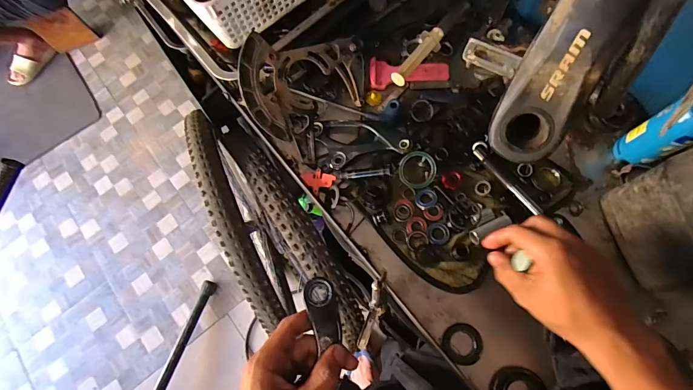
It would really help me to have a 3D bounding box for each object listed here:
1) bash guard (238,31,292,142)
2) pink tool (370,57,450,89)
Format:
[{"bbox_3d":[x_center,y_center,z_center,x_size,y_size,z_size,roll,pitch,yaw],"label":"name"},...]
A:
[{"bbox_3d":[-0.109,-0.140,0.495,0.058,0.017,0.138,-16,109,-5],"label":"bash guard"},{"bbox_3d":[0.096,-0.189,0.563,0.120,0.020,0.043,-3,73,4],"label":"pink tool"}]

